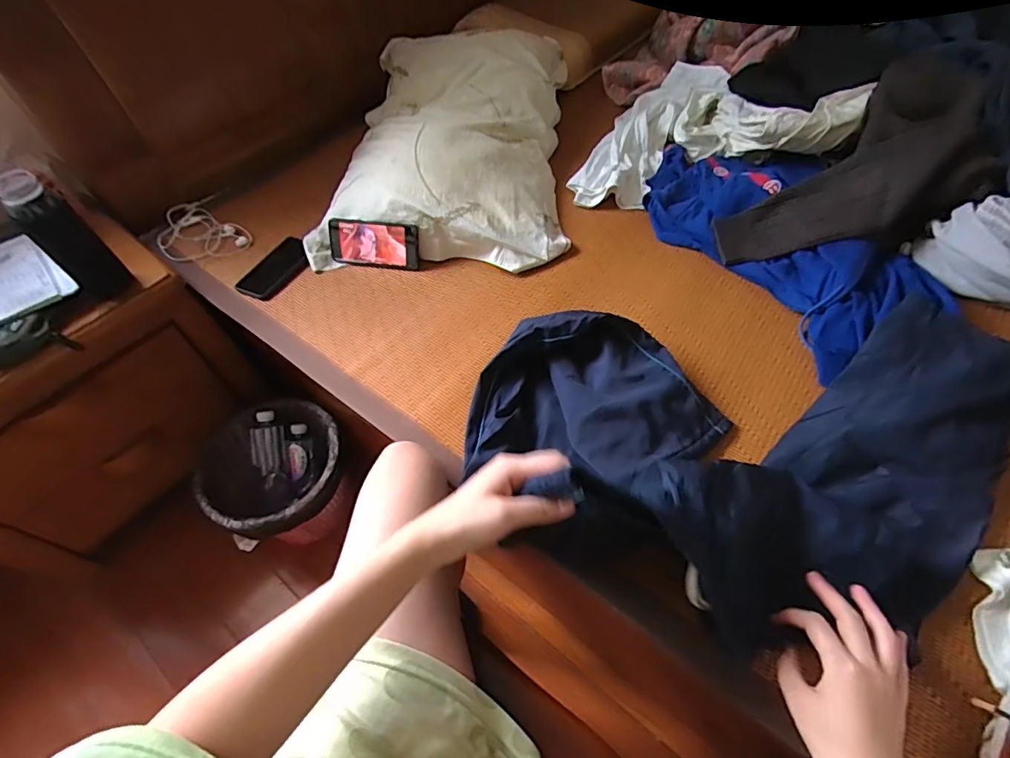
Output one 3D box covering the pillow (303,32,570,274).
[{"bbox_3d":[-0.112,-0.506,1.023,0.459,0.147,0.665,2,55,5],"label":"pillow"}]

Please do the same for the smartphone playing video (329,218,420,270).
[{"bbox_3d":[-0.234,-0.241,0.894,0.162,0.079,0.013,5,20,2],"label":"smartphone playing video"}]

